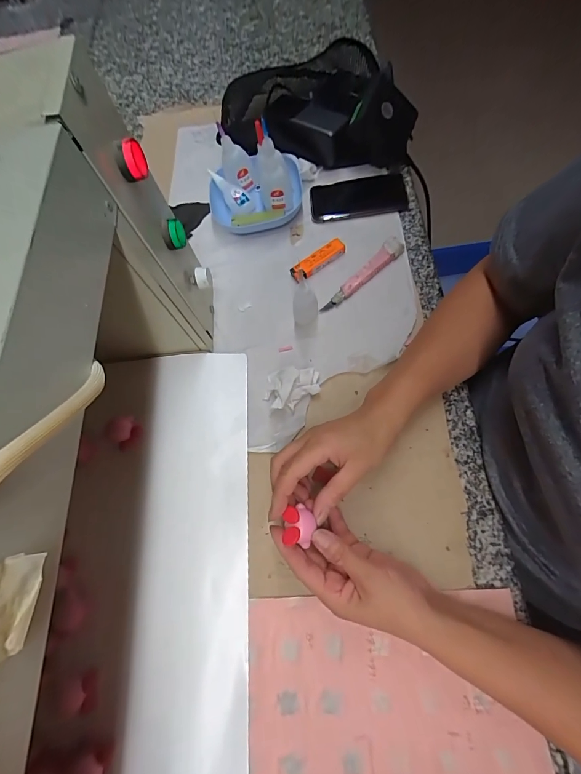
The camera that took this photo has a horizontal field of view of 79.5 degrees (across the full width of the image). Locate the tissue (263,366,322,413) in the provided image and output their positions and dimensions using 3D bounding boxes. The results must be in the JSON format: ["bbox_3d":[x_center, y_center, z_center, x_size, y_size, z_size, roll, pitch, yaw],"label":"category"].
[{"bbox_3d":[0.001,0.002,0.417,0.062,0.026,0.051,5,70,9],"label":"tissue"}]

